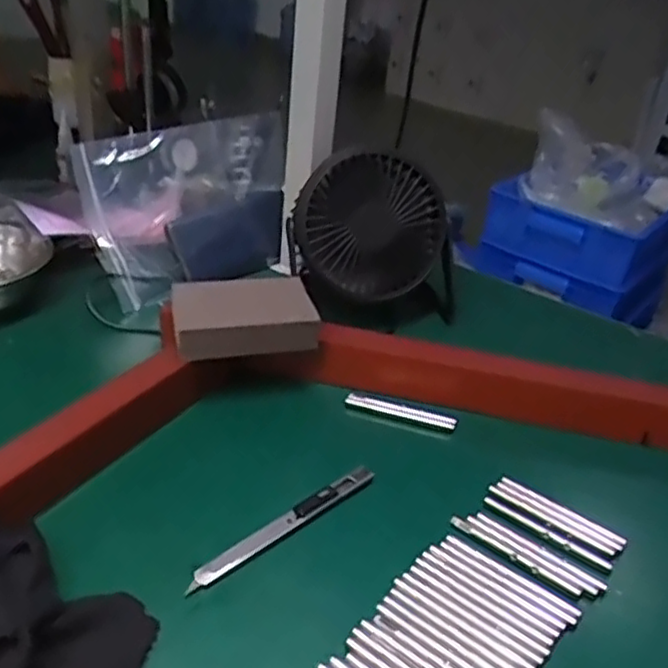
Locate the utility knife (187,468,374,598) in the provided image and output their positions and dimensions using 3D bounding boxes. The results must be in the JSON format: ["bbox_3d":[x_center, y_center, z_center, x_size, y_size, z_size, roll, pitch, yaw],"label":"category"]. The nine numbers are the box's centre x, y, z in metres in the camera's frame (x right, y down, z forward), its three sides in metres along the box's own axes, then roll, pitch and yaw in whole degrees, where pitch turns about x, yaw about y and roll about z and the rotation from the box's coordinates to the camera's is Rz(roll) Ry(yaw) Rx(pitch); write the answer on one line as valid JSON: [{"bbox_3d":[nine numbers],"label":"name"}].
[{"bbox_3d":[-0.026,0.108,0.400,0.133,0.006,0.015,-23,40,-38],"label":"utility knife"}]

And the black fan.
[{"bbox_3d":[0.036,-0.075,0.601,0.138,0.141,0.077,11,31,11],"label":"black fan"}]

